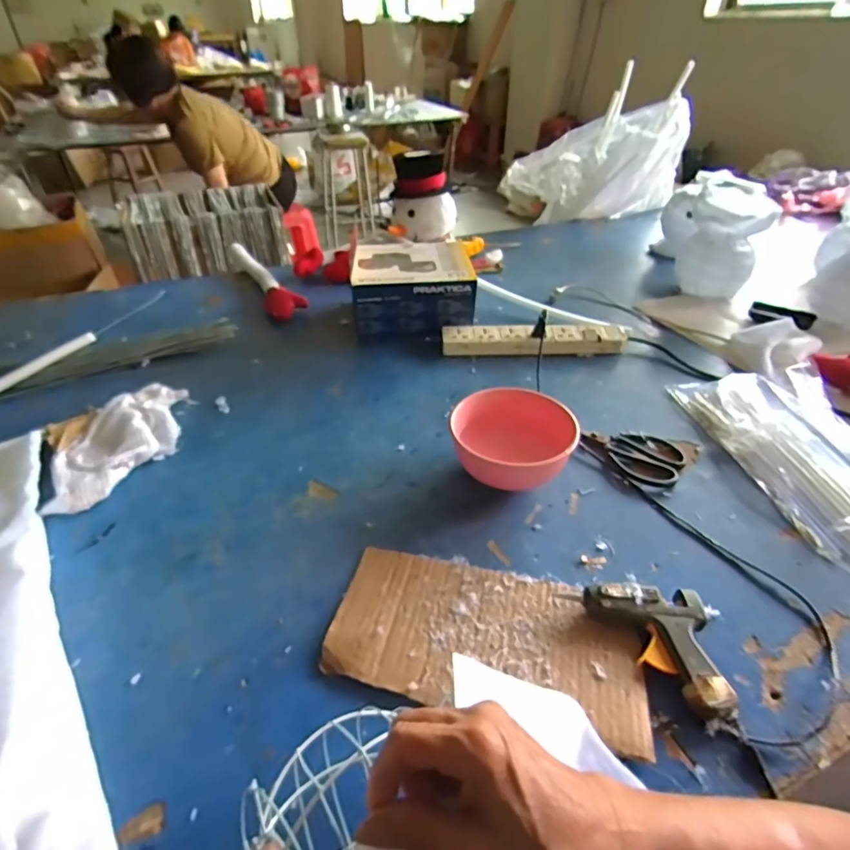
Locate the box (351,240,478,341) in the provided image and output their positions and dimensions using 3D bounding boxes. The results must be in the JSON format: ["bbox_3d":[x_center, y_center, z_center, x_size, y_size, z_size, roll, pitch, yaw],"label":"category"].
[{"bbox_3d":[-0.024,-0.247,0.952,0.212,0.126,0.156,-4,37,-4],"label":"box"}]

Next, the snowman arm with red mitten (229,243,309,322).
[{"bbox_3d":[-0.340,-0.316,1.098,0.080,0.041,0.356,-18,40,-22],"label":"snowman arm with red mitten"}]

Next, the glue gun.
[{"bbox_3d":[0.197,0.191,0.463,0.136,0.033,0.110,9,38,13],"label":"glue gun"}]

